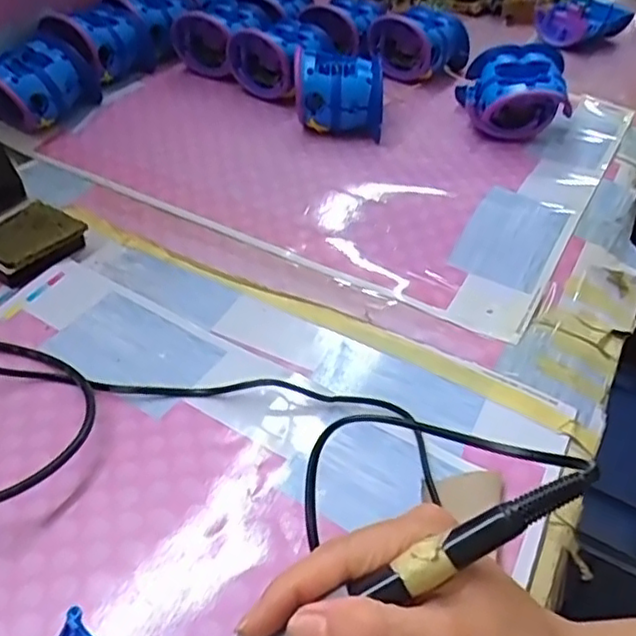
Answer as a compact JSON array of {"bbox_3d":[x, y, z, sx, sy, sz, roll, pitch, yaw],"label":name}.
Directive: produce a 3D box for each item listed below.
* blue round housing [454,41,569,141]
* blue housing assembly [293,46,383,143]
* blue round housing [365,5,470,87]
[{"bbox_3d":[0.190,-0.221,0.653,0.090,0.080,0.085,1,43,-1],"label":"blue round housing"},{"bbox_3d":[0.019,-0.215,0.638,0.081,0.066,0.086,2,43,0],"label":"blue housing assembly"},{"bbox_3d":[0.112,-0.304,0.736,0.091,0.065,0.066,25,48,23],"label":"blue round housing"}]

